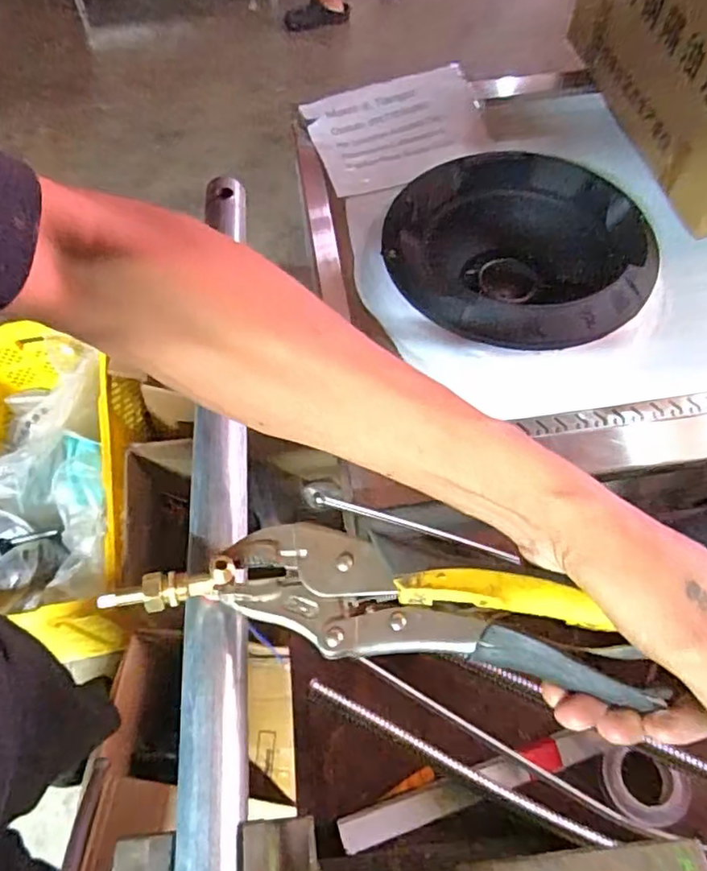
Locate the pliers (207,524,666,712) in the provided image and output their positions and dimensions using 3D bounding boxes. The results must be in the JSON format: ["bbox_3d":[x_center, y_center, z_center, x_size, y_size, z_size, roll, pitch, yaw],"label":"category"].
[{"bbox_3d":[0.033,0.082,0.282,0.190,0.014,0.052,12,61,10],"label":"pliers"}]

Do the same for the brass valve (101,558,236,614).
[{"bbox_3d":[-0.089,0.073,0.289,0.064,0.023,0.016,-9,60,-4],"label":"brass valve"}]

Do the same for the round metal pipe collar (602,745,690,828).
[{"bbox_3d":[0.218,0.262,0.452,0.055,0.018,0.049,4,60,4],"label":"round metal pipe collar"}]

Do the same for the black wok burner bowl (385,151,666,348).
[{"bbox_3d":[0.232,-0.258,0.888,0.349,0.116,0.355,-1,60,1],"label":"black wok burner bowl"}]

